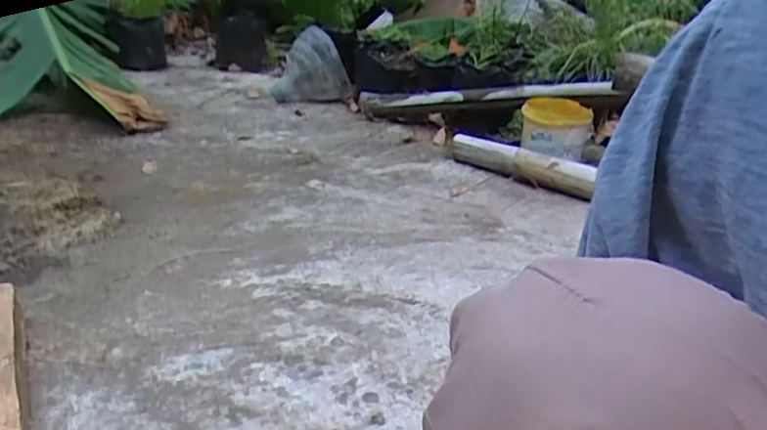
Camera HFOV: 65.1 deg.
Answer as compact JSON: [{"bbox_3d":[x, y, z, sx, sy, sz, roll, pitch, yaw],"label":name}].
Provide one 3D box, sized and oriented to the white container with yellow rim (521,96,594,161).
[{"bbox_3d":[0.419,-0.217,1.459,0.159,0.109,0.165,10,25,12],"label":"white container with yellow rim"}]

